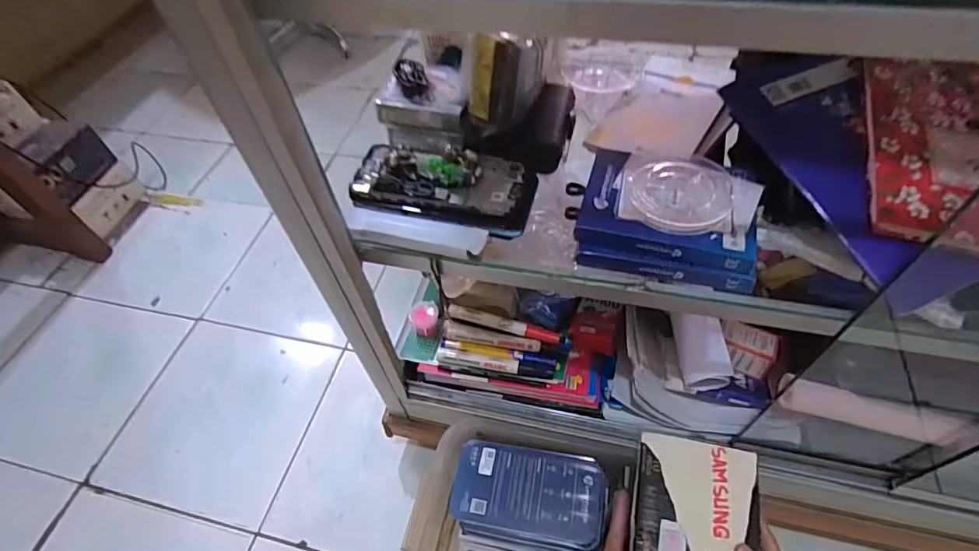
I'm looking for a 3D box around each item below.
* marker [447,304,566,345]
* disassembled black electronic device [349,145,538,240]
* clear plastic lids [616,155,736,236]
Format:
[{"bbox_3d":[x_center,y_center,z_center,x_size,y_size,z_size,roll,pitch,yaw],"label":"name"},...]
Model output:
[{"bbox_3d":[0.020,0.064,0.620,0.148,0.018,0.020,11,55,12],"label":"marker"},{"bbox_3d":[-0.042,-0.086,0.444,0.162,0.027,0.076,13,64,9],"label":"disassembled black electronic device"},{"bbox_3d":[0.150,-0.068,0.396,0.084,0.011,0.077,-2,53,3],"label":"clear plastic lids"}]

